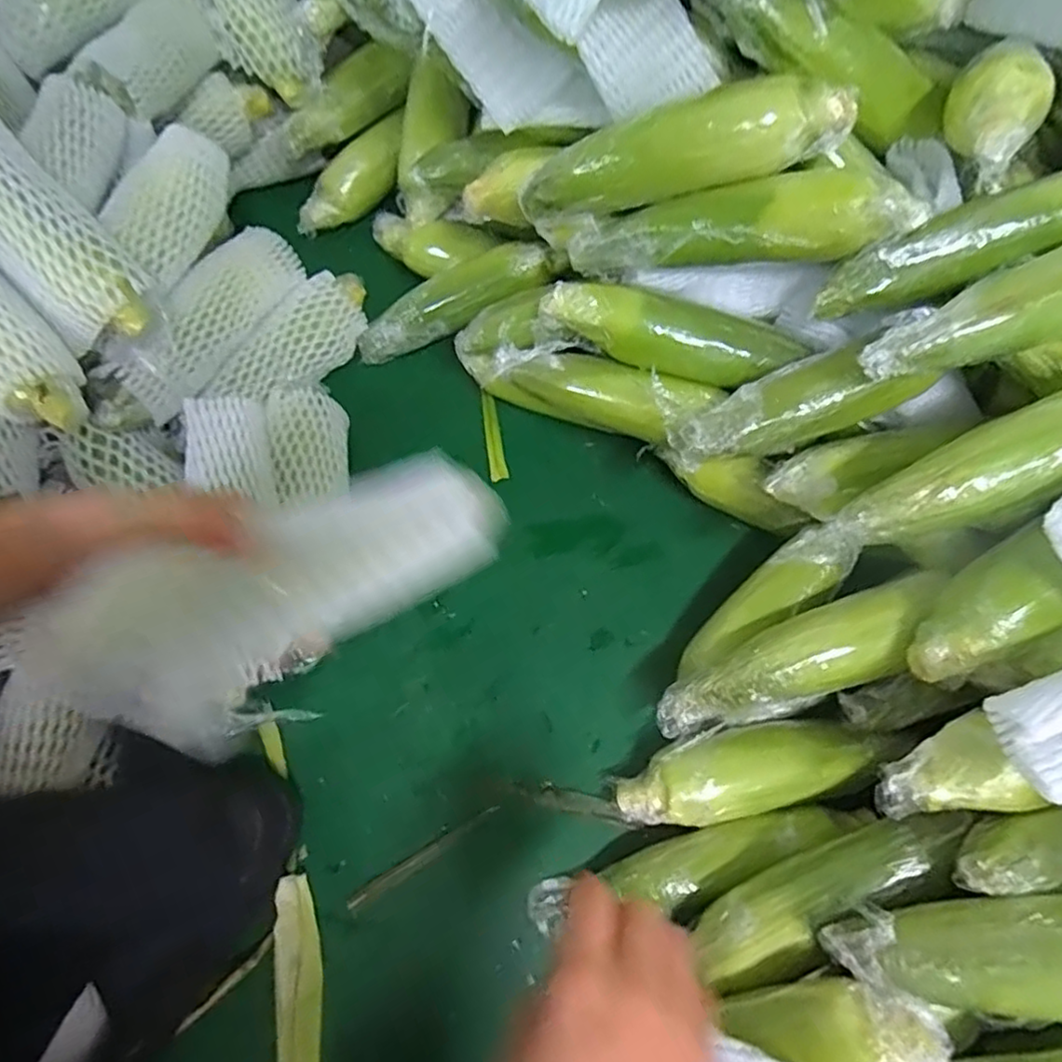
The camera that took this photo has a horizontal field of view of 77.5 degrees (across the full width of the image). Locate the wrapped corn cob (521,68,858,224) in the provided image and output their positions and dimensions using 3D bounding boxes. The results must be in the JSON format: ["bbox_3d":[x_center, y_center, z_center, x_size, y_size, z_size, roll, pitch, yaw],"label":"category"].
[{"bbox_3d":[0.104,-0.269,0.475,0.234,0.063,0.054,-10,68,14],"label":"wrapped corn cob"}]

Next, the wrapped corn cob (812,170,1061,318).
[{"bbox_3d":[0.311,-0.207,0.442,0.234,0.051,0.052,-18,69,13],"label":"wrapped corn cob"}]

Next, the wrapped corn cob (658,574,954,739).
[{"bbox_3d":[0.197,0.093,0.478,0.221,0.067,0.060,-28,70,8],"label":"wrapped corn cob"}]

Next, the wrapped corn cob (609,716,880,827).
[{"bbox_3d":[0.154,0.181,0.496,0.178,0.054,0.061,-13,69,-4],"label":"wrapped corn cob"}]

